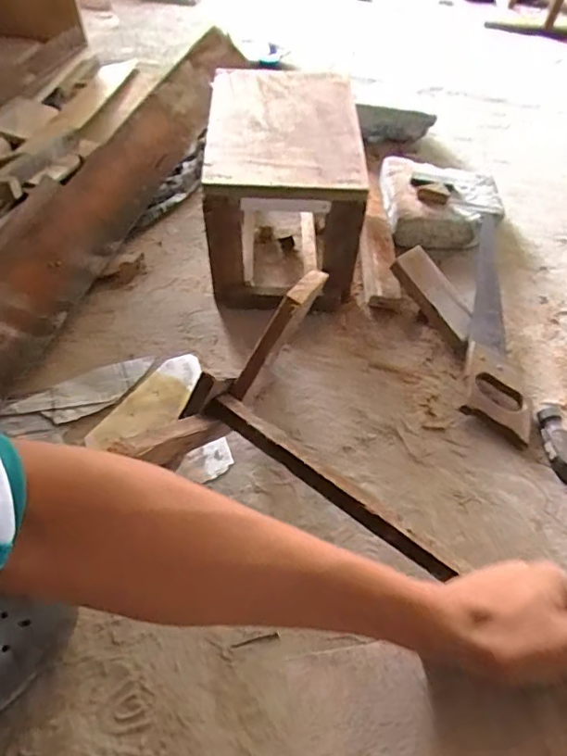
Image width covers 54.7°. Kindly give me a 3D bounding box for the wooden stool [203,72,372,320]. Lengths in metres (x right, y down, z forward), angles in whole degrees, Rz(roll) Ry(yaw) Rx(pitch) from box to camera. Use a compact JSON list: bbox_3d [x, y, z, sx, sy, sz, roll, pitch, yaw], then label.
[{"bbox_3d":[-0.003,-0.315,0.907,0.220,0.219,0.361,0,51,-2],"label":"wooden stool"}]

